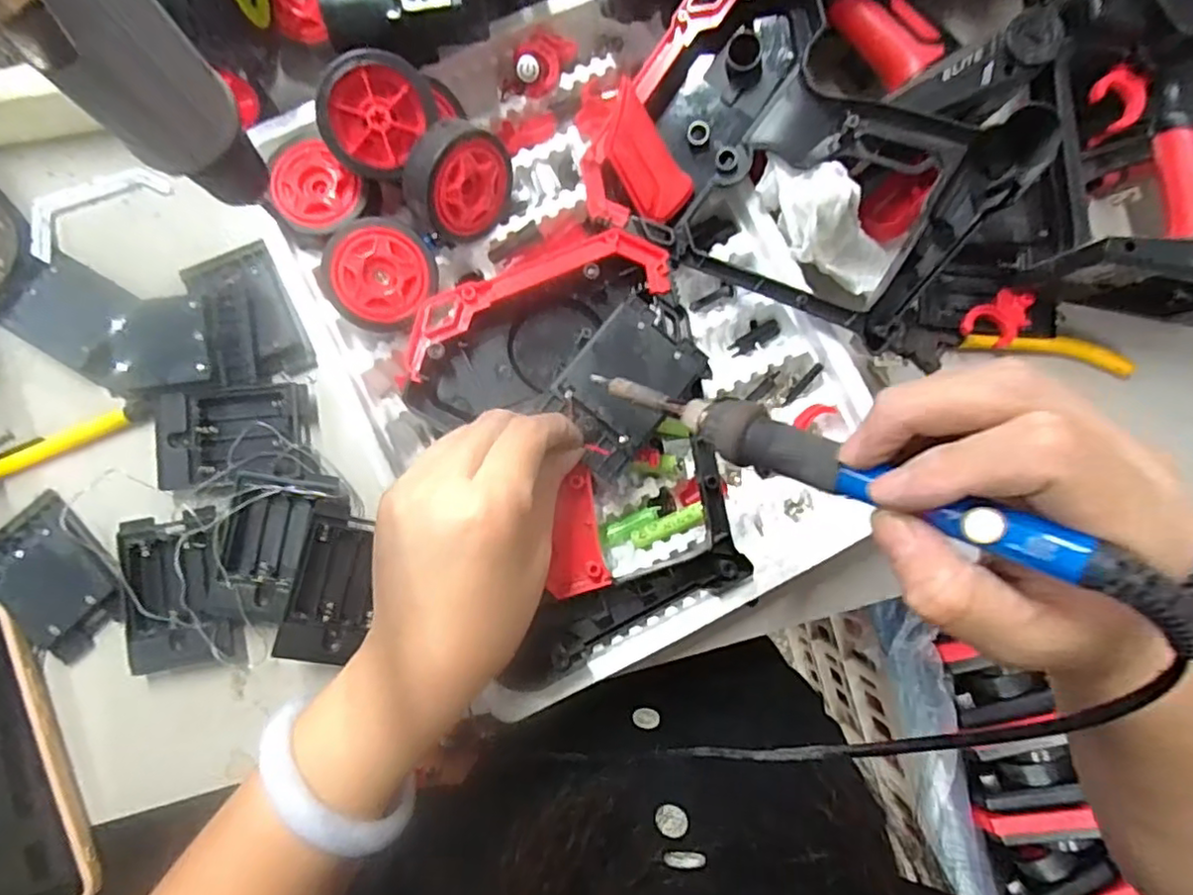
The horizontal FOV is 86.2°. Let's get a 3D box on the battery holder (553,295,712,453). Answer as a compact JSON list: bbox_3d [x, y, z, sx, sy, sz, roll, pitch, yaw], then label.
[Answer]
[{"bbox_3d":[0.020,-0.036,0.309,0.053,0.008,0.062,40,79,3],"label":"battery holder"}]

